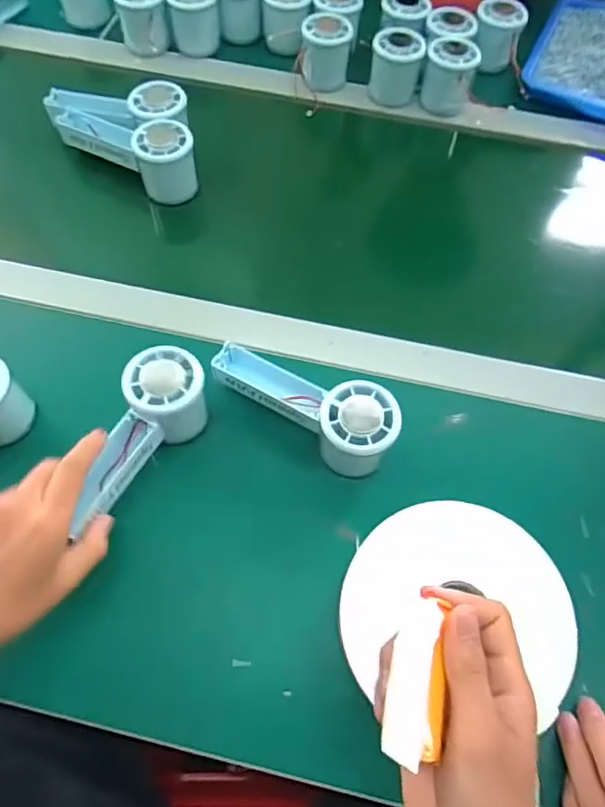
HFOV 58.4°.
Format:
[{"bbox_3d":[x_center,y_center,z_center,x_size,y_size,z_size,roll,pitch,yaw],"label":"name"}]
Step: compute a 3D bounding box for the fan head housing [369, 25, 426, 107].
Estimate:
[{"bbox_3d":[0.104,-0.382,0.614,0.053,0.064,0.046,6,63,1],"label":"fan head housing"}]

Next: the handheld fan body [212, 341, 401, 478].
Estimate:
[{"bbox_3d":[-0.003,0.002,0.415,0.148,0.053,0.053,22,65,9],"label":"handheld fan body"}]

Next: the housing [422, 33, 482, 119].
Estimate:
[{"bbox_3d":[0.167,-0.370,0.613,0.053,0.065,0.056,1,63,-1],"label":"housing"}]

